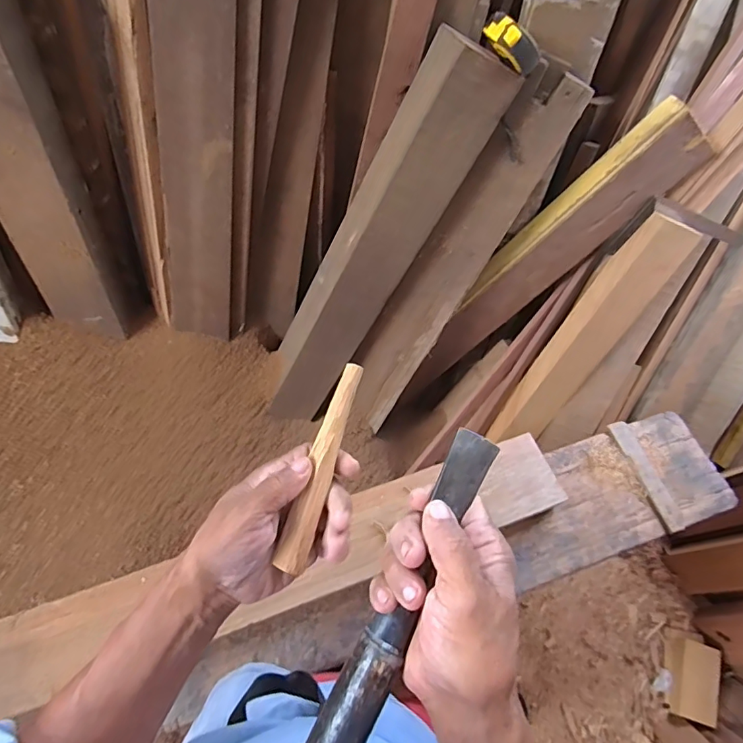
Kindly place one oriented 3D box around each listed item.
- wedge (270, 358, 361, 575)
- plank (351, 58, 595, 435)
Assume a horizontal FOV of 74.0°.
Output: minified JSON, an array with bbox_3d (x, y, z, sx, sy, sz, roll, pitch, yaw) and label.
[{"bbox_3d":[-0.038,0.070,0.380,0.019,0.009,0.159,17,77,6],"label":"wedge"},{"bbox_3d":[0.122,-0.165,0.936,0.129,0.749,0.026,22,37,-11],"label":"plank"}]

